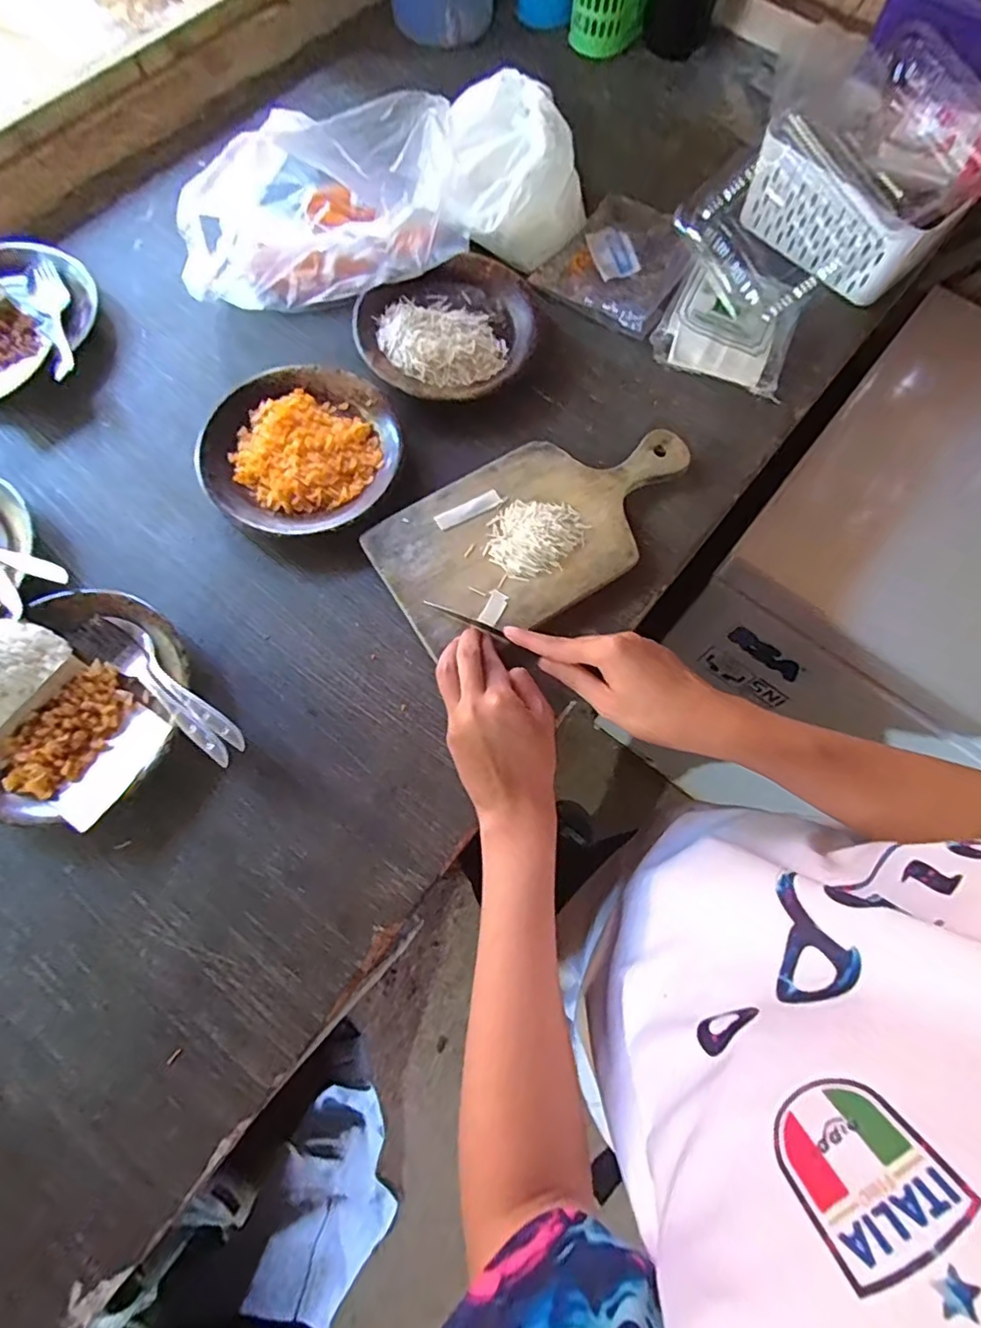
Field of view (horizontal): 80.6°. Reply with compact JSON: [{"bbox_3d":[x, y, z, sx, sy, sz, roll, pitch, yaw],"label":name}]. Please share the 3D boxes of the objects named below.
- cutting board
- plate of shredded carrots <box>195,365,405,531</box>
[{"bbox_3d":[0.048,-0.134,0.537,0.306,0.026,0.168,-36,76,-12],"label":"cutting board"},{"bbox_3d":[-0.178,-0.204,0.553,0.180,0.029,0.167,0,71,-1],"label":"plate of shredded carrots"}]

